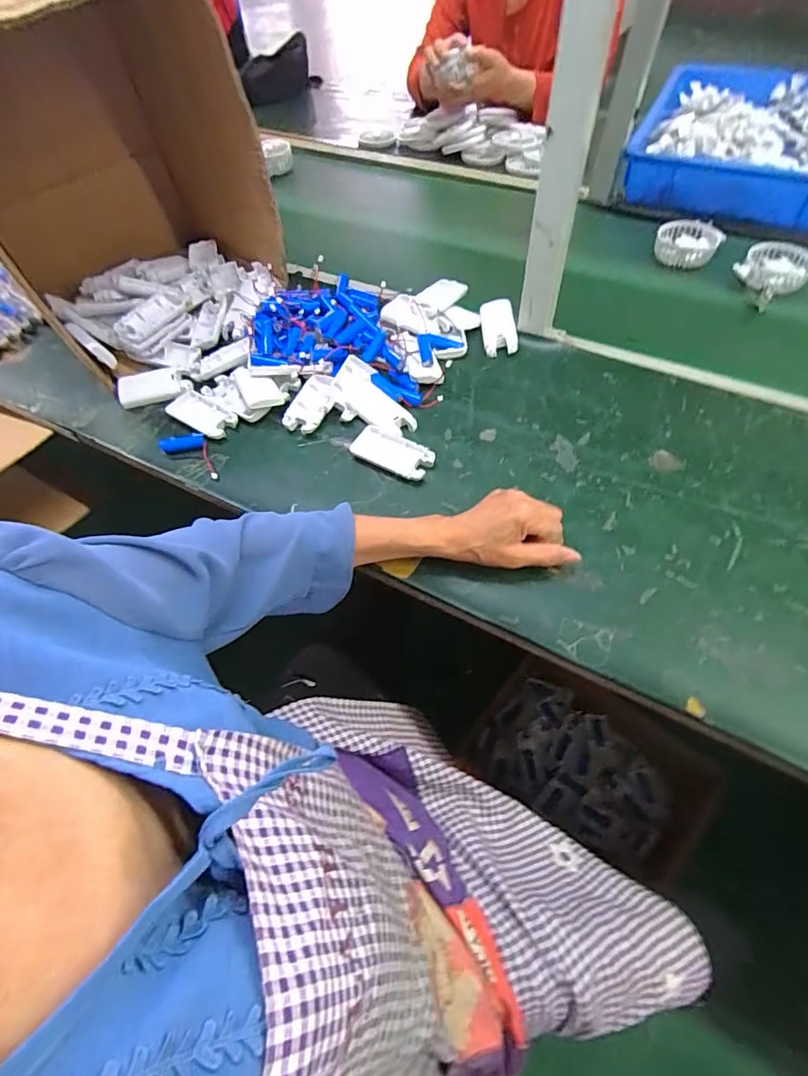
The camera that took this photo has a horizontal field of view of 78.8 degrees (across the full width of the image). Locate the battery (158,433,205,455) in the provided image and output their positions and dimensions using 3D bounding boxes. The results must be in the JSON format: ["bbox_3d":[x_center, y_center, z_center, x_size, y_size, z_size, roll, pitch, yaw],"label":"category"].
[{"bbox_3d":[-0.274,-0.118,0.606,0.053,0.013,0.020,-13,59,-4],"label":"battery"}]

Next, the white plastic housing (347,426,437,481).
[{"bbox_3d":[-0.014,-0.099,0.580,0.097,0.015,0.050,28,64,19],"label":"white plastic housing"}]

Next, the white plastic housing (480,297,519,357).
[{"bbox_3d":[0.131,-0.292,0.682,0.045,0.017,0.090,-11,66,17],"label":"white plastic housing"}]

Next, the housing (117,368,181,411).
[{"bbox_3d":[-0.346,-0.203,0.667,0.085,0.021,0.051,-11,58,-3],"label":"housing"}]

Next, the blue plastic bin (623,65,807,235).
[{"bbox_3d":[0.629,-0.726,0.888,0.372,0.084,0.497,19,61,15],"label":"blue plastic bin"}]

